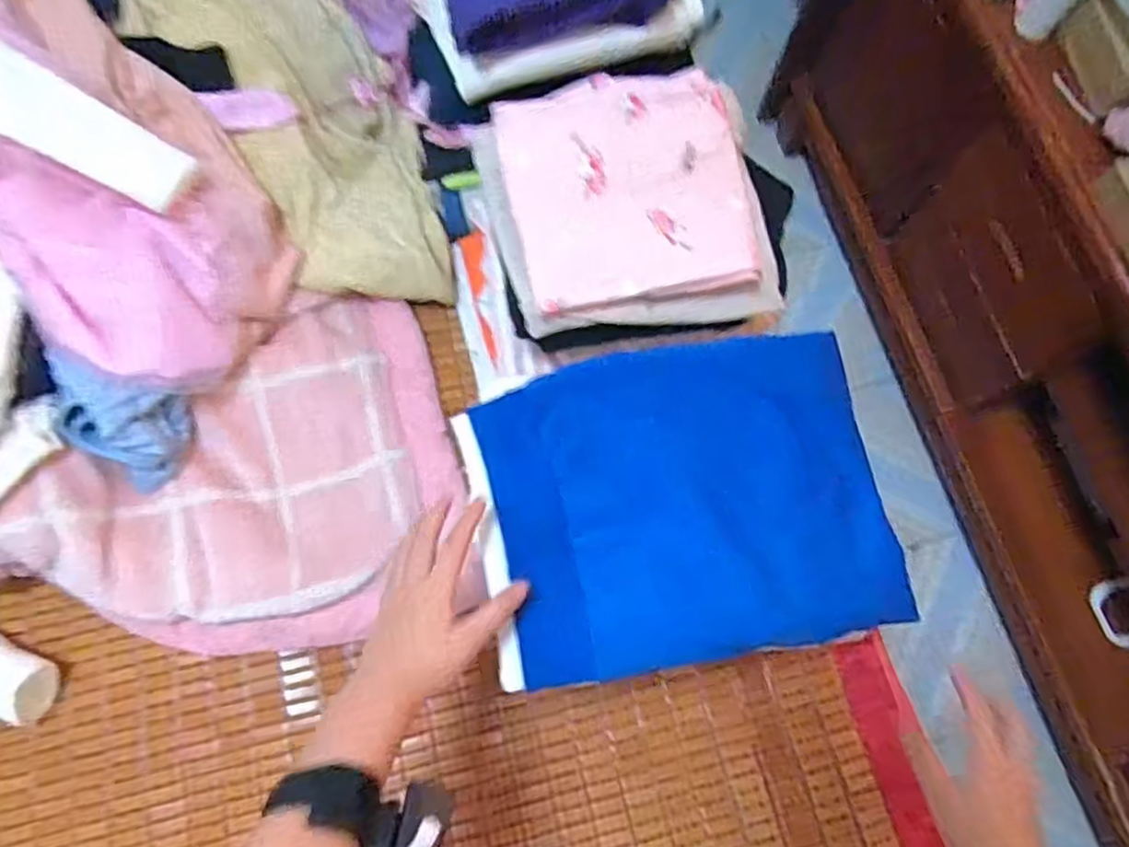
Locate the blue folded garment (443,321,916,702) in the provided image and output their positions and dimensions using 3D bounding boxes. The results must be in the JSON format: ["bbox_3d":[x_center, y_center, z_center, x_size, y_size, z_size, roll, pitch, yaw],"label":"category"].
[{"bbox_3d":[0.098,0.061,0.576,0.329,0.050,0.243,-11,75,-4],"label":"blue folded garment"}]

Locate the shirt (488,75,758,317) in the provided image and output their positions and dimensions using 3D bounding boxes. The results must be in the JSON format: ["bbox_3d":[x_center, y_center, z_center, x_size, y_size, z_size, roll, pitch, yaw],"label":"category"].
[{"bbox_3d":[0.054,-0.207,0.615,0.197,0.035,0.200,-11,73,-6],"label":"shirt"}]

